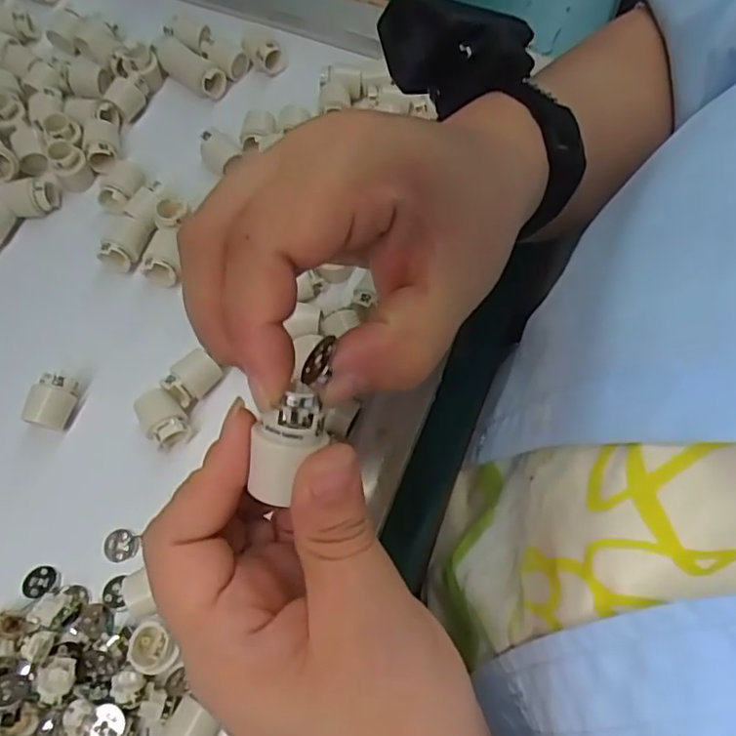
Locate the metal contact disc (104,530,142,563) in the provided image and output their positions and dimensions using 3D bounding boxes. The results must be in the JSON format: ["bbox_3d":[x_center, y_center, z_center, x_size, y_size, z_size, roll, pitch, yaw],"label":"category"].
[{"bbox_3d":[-0.118,0.084,0.281,0.016,0.004,0.015,0,66,0],"label":"metal contact disc"}]

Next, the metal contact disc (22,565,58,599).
[{"bbox_3d":[-0.153,0.099,0.274,0.013,0.005,0.014,-2,66,-1],"label":"metal contact disc"}]

